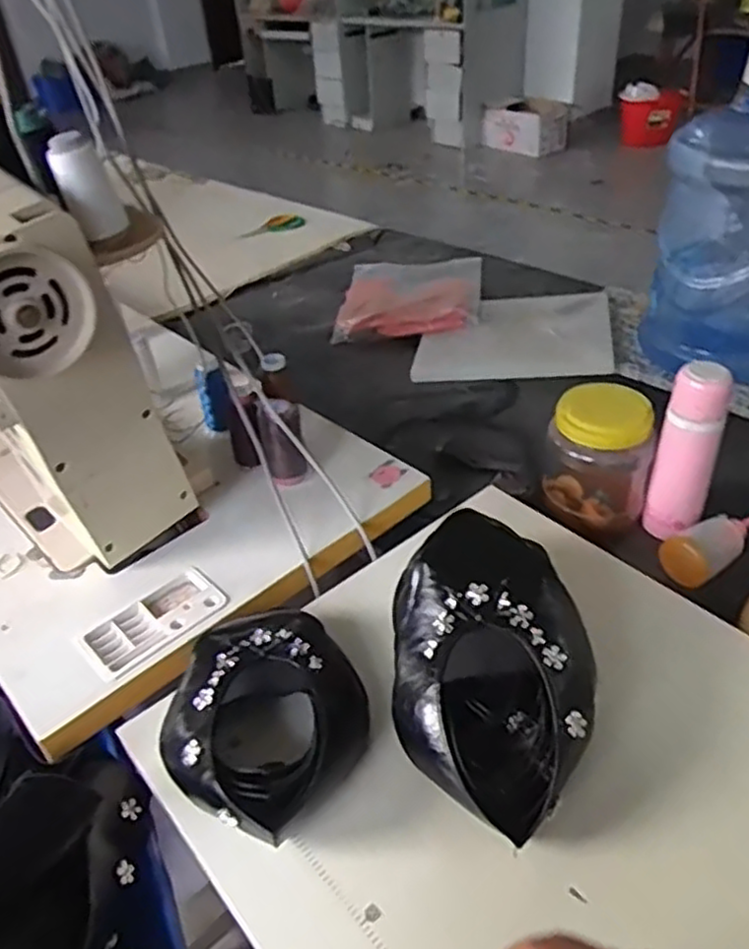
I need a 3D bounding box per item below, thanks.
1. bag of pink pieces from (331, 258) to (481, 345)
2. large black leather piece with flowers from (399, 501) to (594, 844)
[{"bbox_3d":[0.080,-0.398,1.547,0.283,0.029,0.396,0,39,7],"label":"bag of pink pieces"},{"bbox_3d":[0.106,0.174,0.656,0.176,0.133,0.265,-3,38,4],"label":"large black leather piece with flowers"}]

